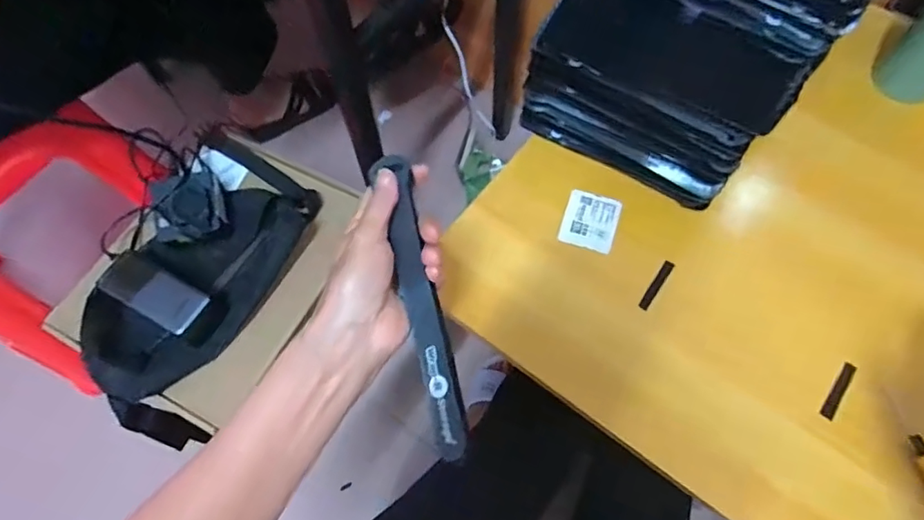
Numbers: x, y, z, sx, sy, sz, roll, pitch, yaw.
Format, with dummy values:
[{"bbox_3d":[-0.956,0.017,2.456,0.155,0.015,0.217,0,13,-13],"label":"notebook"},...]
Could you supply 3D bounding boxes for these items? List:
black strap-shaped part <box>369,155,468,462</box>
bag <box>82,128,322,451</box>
[{"bbox_3d":[-0.026,0.021,0.339,0.022,0.010,0.198,-12,72,-3],"label":"black strap-shaped part"},{"bbox_3d":[-0.316,0.007,0.630,0.187,0.056,0.362,16,67,10],"label":"bag"}]

